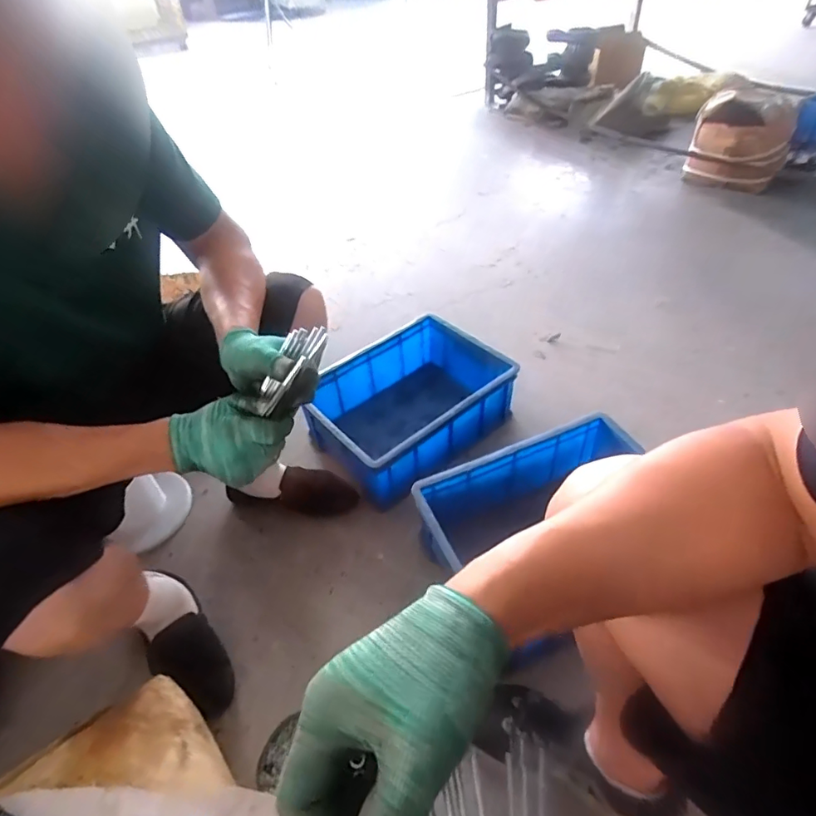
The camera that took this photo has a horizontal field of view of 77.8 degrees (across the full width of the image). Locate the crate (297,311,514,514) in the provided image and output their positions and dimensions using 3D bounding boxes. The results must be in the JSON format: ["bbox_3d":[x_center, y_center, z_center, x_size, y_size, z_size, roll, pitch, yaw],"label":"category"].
[{"bbox_3d":[0.006,-0.015,1.116,0.412,0.143,0.303,-34,50,-26],"label":"crate"}]

